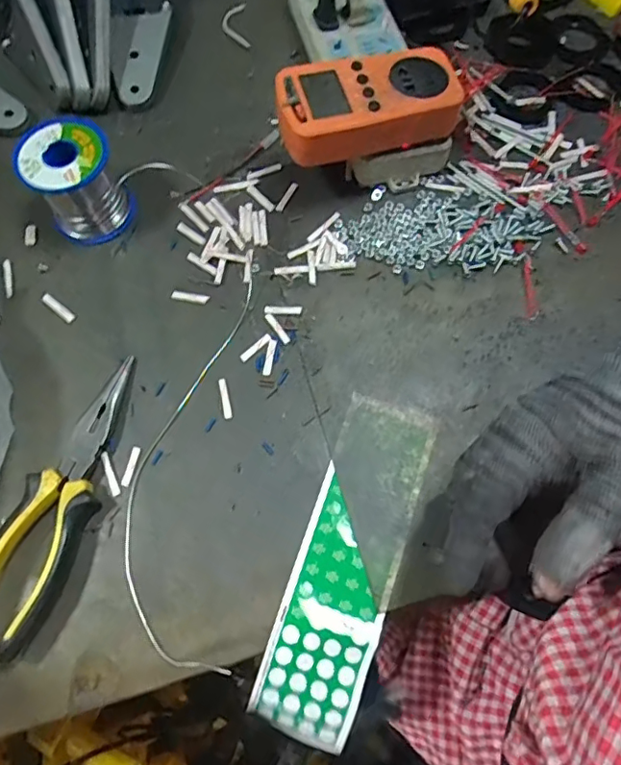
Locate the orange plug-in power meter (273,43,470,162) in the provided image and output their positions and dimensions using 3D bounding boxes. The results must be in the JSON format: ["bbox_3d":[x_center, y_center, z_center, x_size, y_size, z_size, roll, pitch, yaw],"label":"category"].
[{"bbox_3d":[0.039,-0.205,0.391,0.127,0.035,0.068,-17,69,-5],"label":"orange plug-in power meter"}]

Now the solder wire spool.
[{"bbox_3d":[-0.177,-0.153,0.410,0.065,0.063,0.061,0,69,1],"label":"solder wire spool"}]

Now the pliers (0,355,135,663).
[{"bbox_3d":[-0.158,0.071,0.343,0.042,0.025,0.186,17,70,8],"label":"pliers"}]

